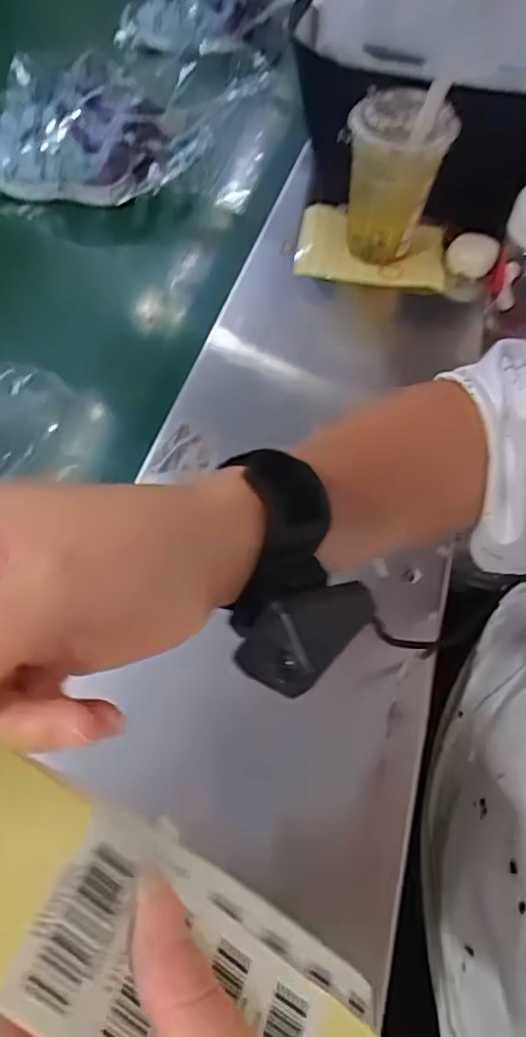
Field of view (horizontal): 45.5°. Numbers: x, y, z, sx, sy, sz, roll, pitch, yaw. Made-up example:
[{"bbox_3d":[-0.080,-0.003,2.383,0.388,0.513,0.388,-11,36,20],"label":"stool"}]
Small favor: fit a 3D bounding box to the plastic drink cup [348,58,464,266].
[{"bbox_3d":[0.117,-0.307,0.582,0.089,0.131,0.099,7,58,0],"label":"plastic drink cup"}]

